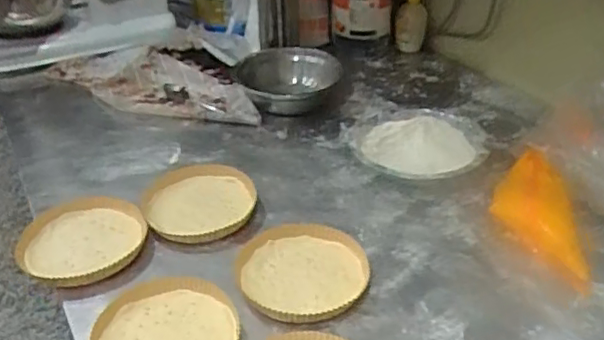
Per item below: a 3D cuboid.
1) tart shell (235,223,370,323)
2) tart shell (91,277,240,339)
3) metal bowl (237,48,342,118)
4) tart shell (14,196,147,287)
[{"bbox_3d":[0.001,0.115,0.701,0.147,0.014,0.143,-4,34,-4],"label":"tart shell"},{"bbox_3d":[-0.142,0.168,0.628,0.151,0.017,0.148,1,34,2],"label":"tart shell"},{"bbox_3d":[-0.023,-0.158,1.081,0.176,0.062,0.177,-1,34,0],"label":"metal bowl"},{"bbox_3d":[-0.268,0.082,0.750,0.147,0.018,0.148,-12,35,-17],"label":"tart shell"}]

